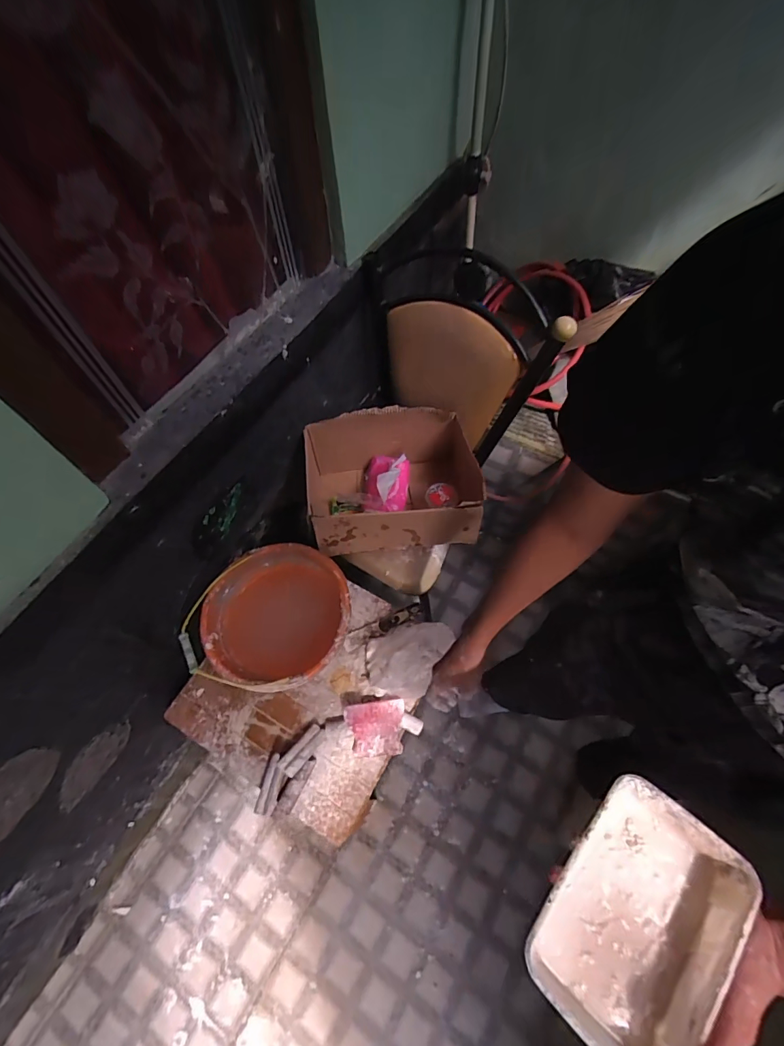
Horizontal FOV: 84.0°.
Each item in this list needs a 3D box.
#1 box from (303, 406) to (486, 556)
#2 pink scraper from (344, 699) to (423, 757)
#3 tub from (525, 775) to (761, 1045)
[{"bbox_3d":[0.019,-0.077,1.001,0.427,0.219,0.271,-6,60,-1],"label":"box"},{"bbox_3d":[-0.017,0.406,0.865,0.149,0.013,0.102,-5,83,-2],"label":"pink scraper"},{"bbox_3d":[0.185,0.297,0.333,0.109,0.039,0.165,37,69,18],"label":"tub"}]

